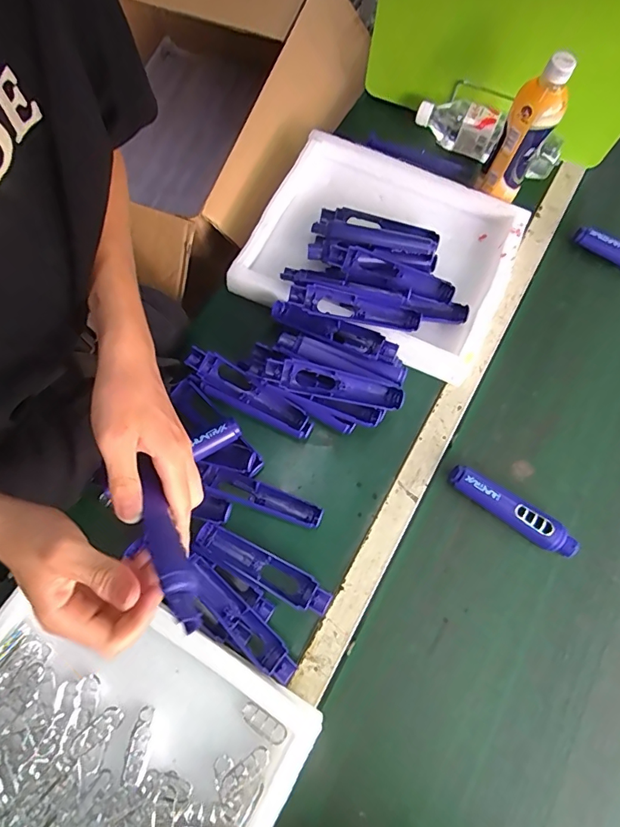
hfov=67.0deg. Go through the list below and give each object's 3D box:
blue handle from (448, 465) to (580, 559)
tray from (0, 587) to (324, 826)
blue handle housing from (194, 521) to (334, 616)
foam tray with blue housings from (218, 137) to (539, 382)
[{"bbox_3d":[0.255,0.123,0.587,0.174,0.025,0.034,33,75,8],"label":"blue handle"},{"bbox_3d":[-0.208,0.349,0.485,0.344,0.055,0.284,31,74,7],"label":"tray"},{"bbox_3d":[-0.057,0.186,0.564,0.173,0.022,0.037,27,74,6],"label":"blue handle housing"},{"bbox_3d":[0.105,-0.241,0.682,0.360,0.068,0.303,23,73,5],"label":"foam tray with blue housings"}]

